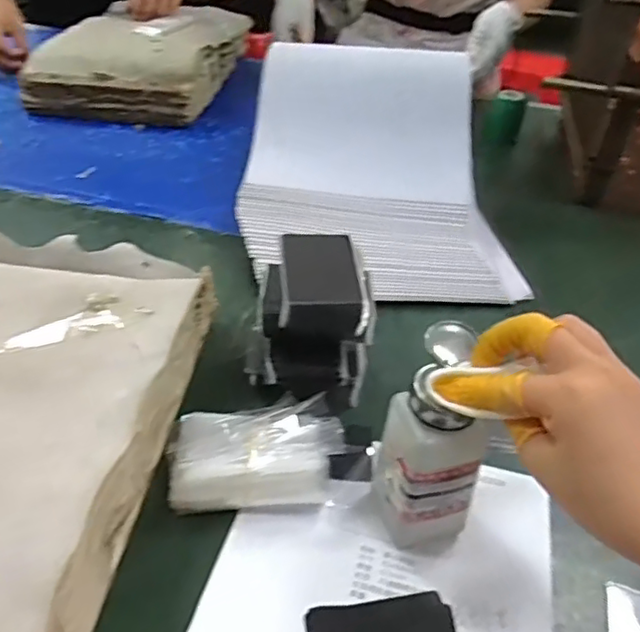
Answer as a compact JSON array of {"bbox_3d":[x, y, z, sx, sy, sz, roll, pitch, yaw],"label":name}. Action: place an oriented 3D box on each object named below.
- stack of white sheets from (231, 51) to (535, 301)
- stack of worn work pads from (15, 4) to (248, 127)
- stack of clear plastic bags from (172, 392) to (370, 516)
[{"bbox_3d":[0.060,-0.170,0.707,0.291,0.147,0.315,-1,40,-6],"label":"stack of white sheets"},{"bbox_3d":[-0.269,-0.427,1.037,0.244,0.081,0.437,7,40,2],"label":"stack of worn work pads"},{"bbox_3d":[-0.037,0.097,0.451,0.137,0.037,0.078,-4,40,-10],"label":"stack of clear plastic bags"}]

